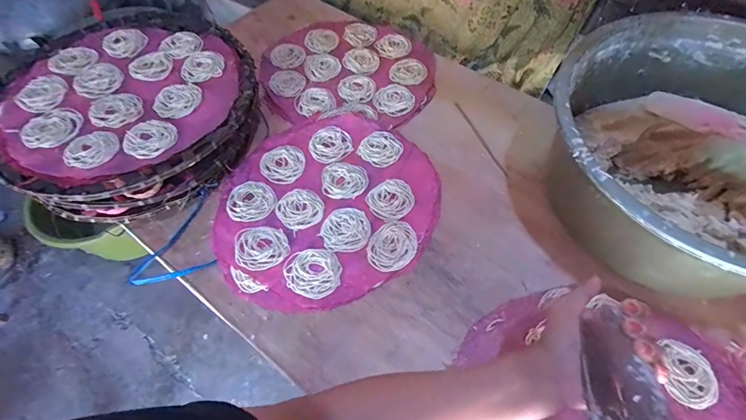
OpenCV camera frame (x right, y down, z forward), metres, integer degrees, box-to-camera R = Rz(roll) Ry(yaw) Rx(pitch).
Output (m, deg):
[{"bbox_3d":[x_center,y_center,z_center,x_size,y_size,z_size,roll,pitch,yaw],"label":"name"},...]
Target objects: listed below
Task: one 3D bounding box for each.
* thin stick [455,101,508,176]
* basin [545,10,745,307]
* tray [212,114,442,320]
[{"bbox_3d":[0.191,-0.128,0.677,0.007,0.007,0.184,-18,58,-9],"label":"thin stick"},{"bbox_3d":[0.433,-0.065,0.516,0.403,0.169,0.393,-16,58,-8],"label":"basin"},{"bbox_3d":[-0.072,-0.009,0.601,0.327,0.024,0.345,-1,57,2],"label":"tray"}]

